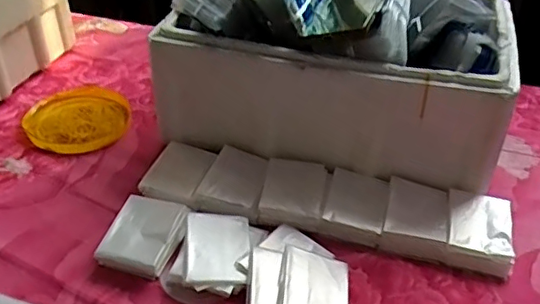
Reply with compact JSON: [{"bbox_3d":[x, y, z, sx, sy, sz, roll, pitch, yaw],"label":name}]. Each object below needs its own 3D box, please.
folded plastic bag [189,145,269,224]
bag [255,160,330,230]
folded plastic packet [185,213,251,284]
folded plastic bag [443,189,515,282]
[{"bbox_3d":[-0.041,0.033,0.639,0.073,0.020,0.087,10,38,13],"label":"folded plastic bag"},{"bbox_3d":[0.028,0.039,0.630,0.069,0.017,0.093,7,37,9],"label":"bag"},{"bbox_3d":[-0.052,0.091,0.569,0.062,0.009,0.090,-2,37,-3],"label":"folded plastic packet"},{"bbox_3d":[0.218,0.083,0.594,0.064,0.023,0.096,11,38,13],"label":"folded plastic bag"}]

